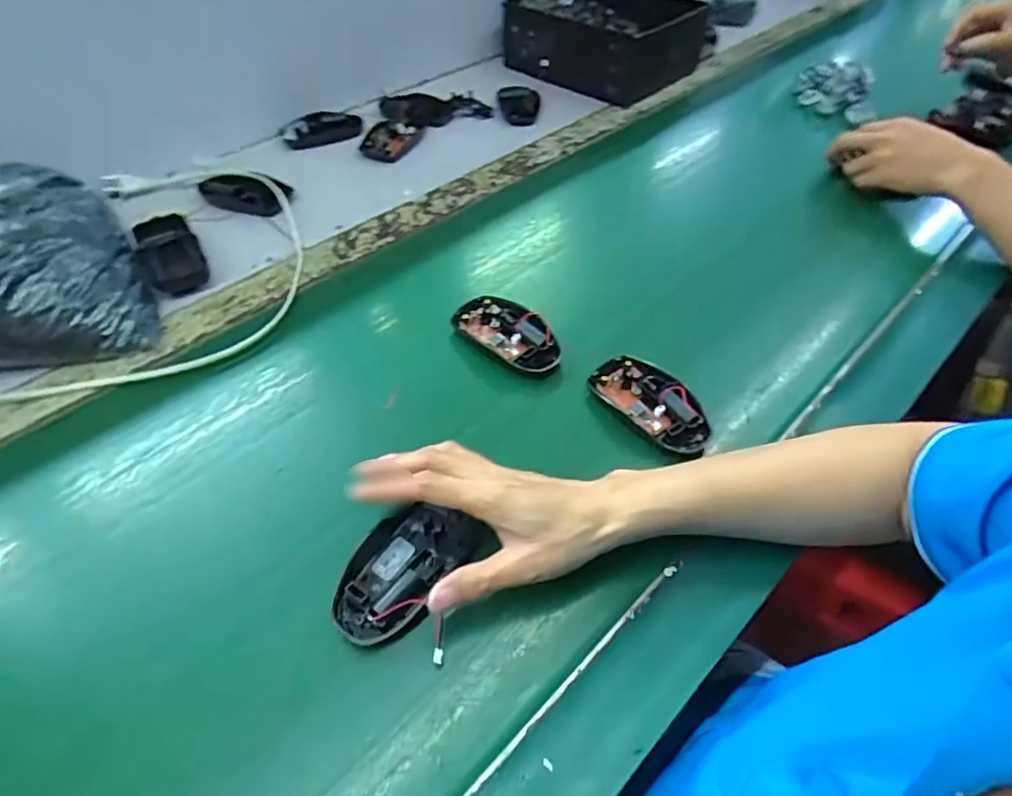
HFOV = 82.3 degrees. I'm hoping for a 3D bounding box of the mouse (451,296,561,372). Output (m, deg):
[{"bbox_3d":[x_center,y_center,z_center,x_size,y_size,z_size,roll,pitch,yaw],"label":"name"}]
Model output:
[{"bbox_3d":[0.001,-0.058,0.503,0.103,0.024,0.050,35,57,21],"label":"mouse"}]

